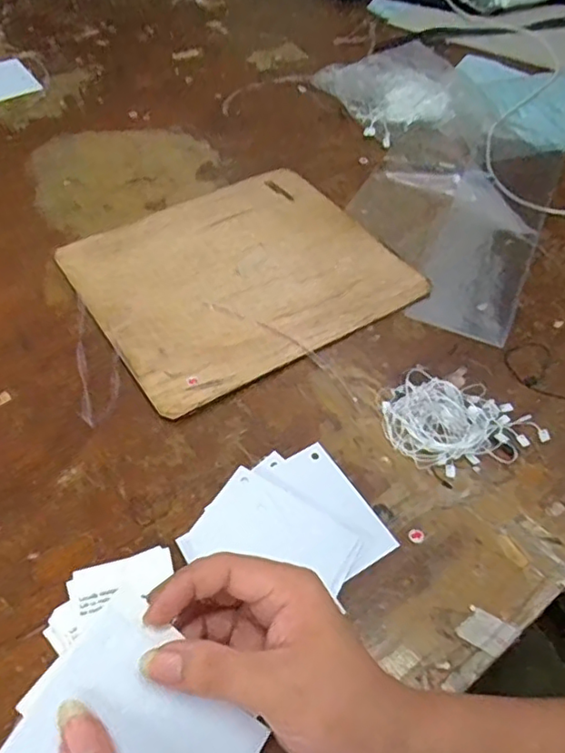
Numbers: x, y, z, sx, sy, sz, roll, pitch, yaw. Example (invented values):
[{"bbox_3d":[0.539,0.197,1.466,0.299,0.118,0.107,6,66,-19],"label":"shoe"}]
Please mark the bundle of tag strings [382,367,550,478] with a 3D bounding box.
[{"bbox_3d":[0.146,0.035,0.470,0.123,0.029,0.072,1,52,-2],"label":"bundle of tag strings"}]

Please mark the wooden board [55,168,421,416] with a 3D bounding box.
[{"bbox_3d":[-0.042,-0.103,0.587,0.286,0.008,0.239,-26,57,-21],"label":"wooden board"}]

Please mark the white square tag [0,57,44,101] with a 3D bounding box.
[{"bbox_3d":[-0.379,-0.407,0.815,0.071,0.007,0.095,-30,59,-23],"label":"white square tag"}]

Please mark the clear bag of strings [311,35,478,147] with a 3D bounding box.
[{"bbox_3d":[0.160,-0.394,0.812,0.175,0.033,0.198,-18,54,-16],"label":"clear bag of strings"}]

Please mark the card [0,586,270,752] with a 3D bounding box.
[{"bbox_3d":[-0.057,0.153,0.258,0.102,0.006,0.077,42,62,-16],"label":"card"}]

